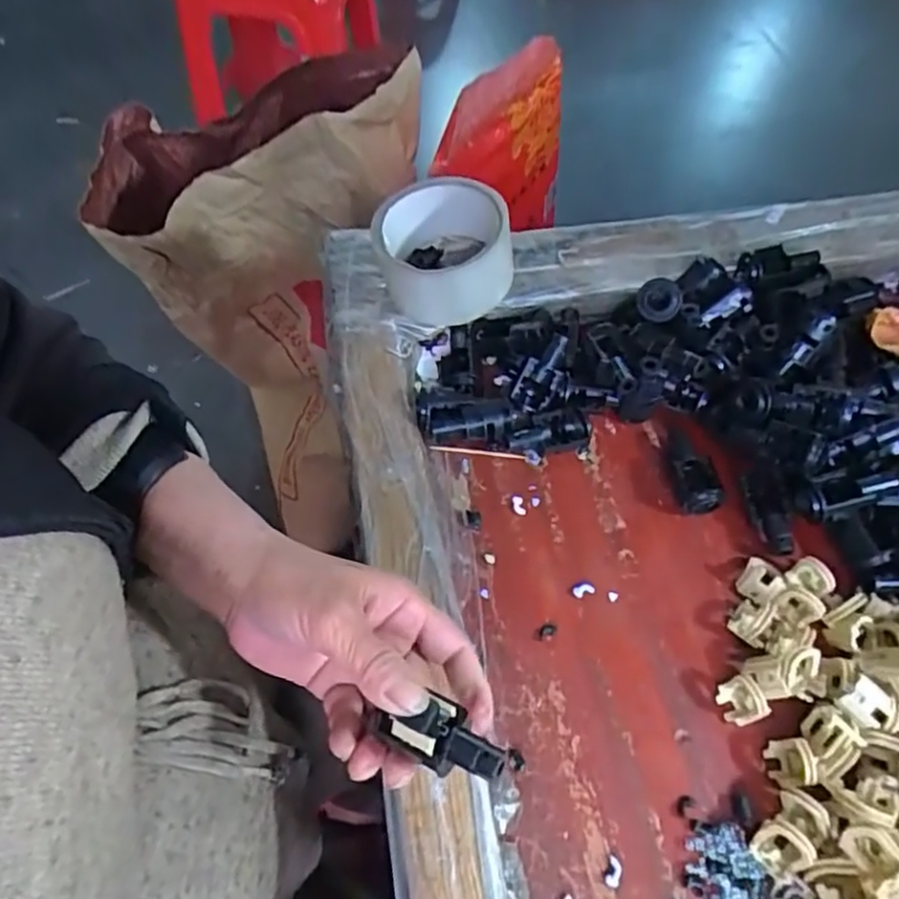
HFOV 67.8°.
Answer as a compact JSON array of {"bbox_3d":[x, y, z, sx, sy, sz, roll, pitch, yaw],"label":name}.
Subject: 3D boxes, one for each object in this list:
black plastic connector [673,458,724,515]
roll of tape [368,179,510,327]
[{"bbox_3d":[0.150,0.021,0.401,0.021,0.025,0.031,-4,58,-5],"label":"black plastic connector"},{"bbox_3d":[-0.007,-0.139,0.447,0.087,0.059,0.103,-4,57,-5],"label":"roll of tape"}]

